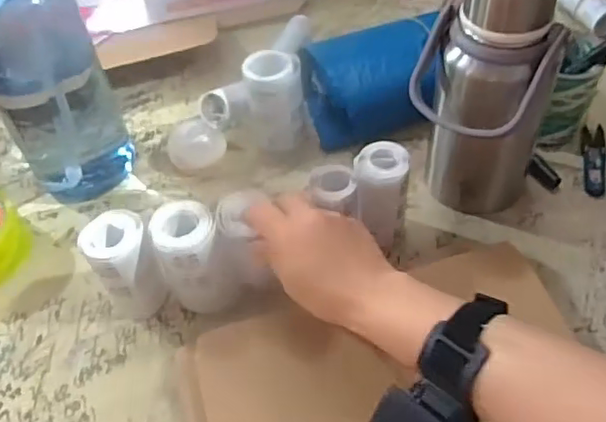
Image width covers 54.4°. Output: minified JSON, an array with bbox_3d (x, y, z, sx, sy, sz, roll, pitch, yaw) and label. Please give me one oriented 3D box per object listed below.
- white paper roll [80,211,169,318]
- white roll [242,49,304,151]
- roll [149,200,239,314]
[{"bbox_3d":[-0.146,0.050,0.498,0.045,0.098,0.047,-3,49,3],"label":"white paper roll"},{"bbox_3d":[-0.027,-0.107,0.622,0.058,0.101,0.061,-3,49,3],"label":"white roll"},{"bbox_3d":[-0.089,0.044,0.498,0.051,0.097,0.058,-24,51,-15],"label":"roll"}]

